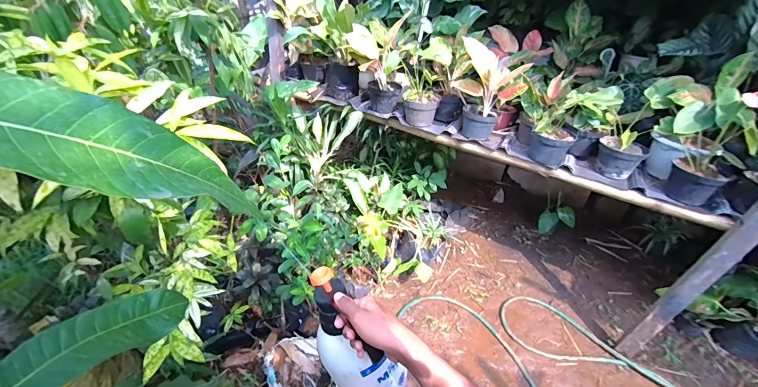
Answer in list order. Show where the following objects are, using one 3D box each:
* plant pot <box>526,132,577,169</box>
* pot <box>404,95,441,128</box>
[{"bbox_3d":[0.723,-0.195,1.421,0.156,0.126,0.133,27,45,23],"label":"plant pot"},{"bbox_3d":[0.213,-0.420,1.638,0.157,0.117,0.170,3,41,-2],"label":"pot"}]

